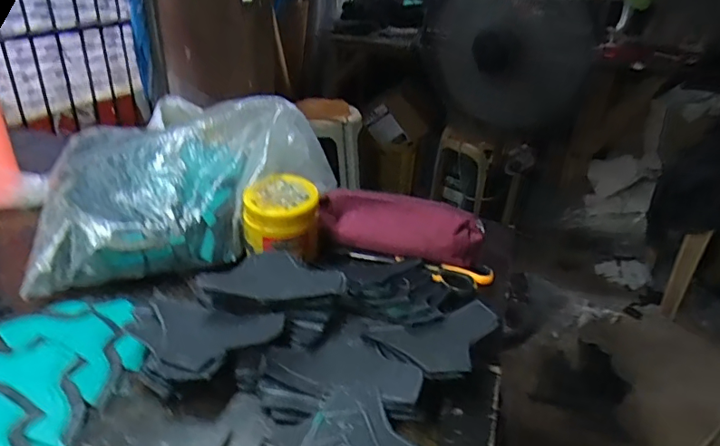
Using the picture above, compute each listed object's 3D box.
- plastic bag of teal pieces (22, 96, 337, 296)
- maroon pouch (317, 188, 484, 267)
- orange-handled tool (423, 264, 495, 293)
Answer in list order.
[{"bbox_3d":[-0.223,-0.046,0.691,0.393,0.159,0.183,-12,33,-24],"label":"plastic bag of teal pieces"},{"bbox_3d":[0.051,0.003,0.704,0.219,0.081,0.043,14,-5,17],"label":"maroon pouch"},{"bbox_3d":[0.131,0.073,0.669,0.089,0.015,0.045,3,30,0],"label":"orange-handled tool"}]

